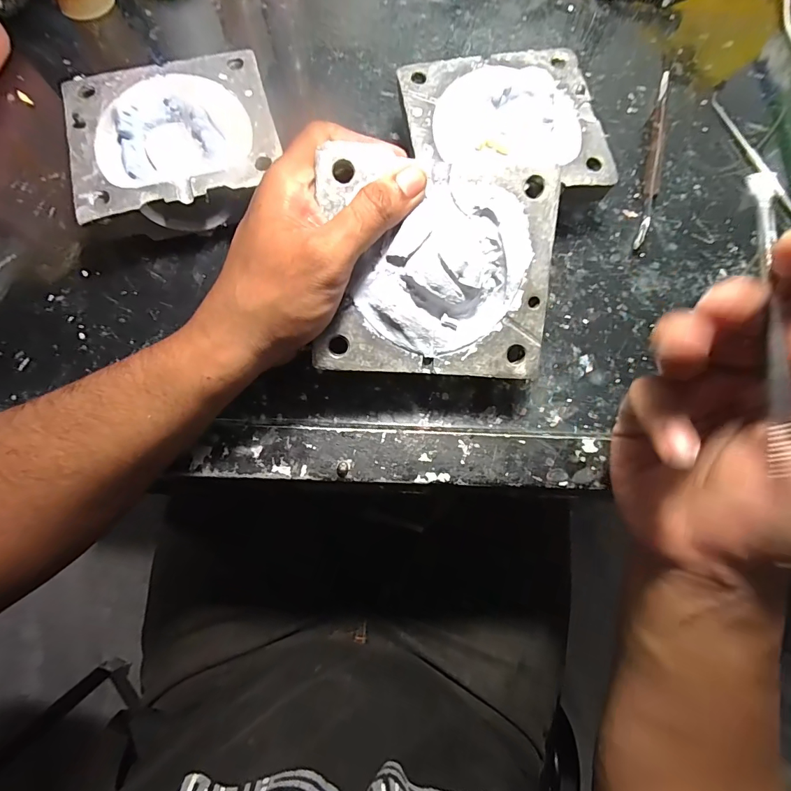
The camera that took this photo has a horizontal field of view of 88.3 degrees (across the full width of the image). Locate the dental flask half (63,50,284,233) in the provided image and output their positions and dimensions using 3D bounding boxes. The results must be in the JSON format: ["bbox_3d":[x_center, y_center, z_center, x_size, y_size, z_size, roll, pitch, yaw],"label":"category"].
[{"bbox_3d":[-0.144,-0.164,0.279,0.123,0.045,0.115,-13,75,-5],"label":"dental flask half"}]

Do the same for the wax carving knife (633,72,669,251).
[{"bbox_3d":[0.202,-0.189,0.316,0.012,0.016,0.174,15,75,2],"label":"wax carving knife"}]

